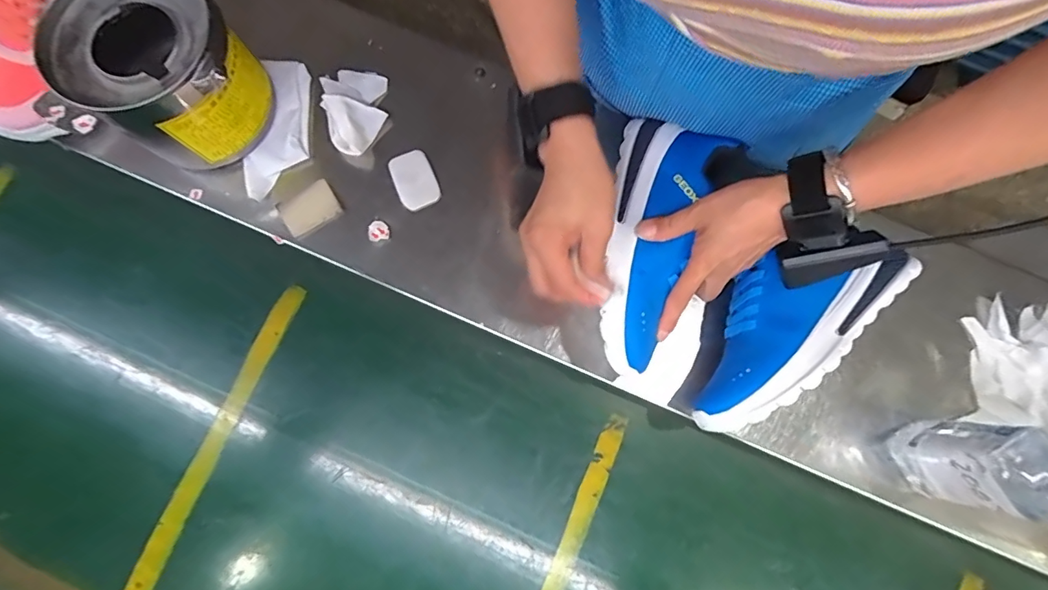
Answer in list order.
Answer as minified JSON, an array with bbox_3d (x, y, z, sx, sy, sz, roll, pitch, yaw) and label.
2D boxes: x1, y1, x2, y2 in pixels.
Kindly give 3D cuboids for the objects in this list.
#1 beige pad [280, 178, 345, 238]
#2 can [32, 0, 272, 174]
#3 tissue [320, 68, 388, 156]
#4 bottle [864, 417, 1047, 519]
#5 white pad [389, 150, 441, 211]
[{"bbox_3d":[-0.216,-0.087,0.477,0.055,0.008,0.041,-32,80,-6],"label":"beige pad"},{"bbox_3d":[-0.327,-0.201,0.445,0.143,0.116,0.132,0,78,0],"label":"can"},{"bbox_3d":[-0.175,-0.191,0.485,0.060,0.028,0.094,-4,78,-1],"label":"tissue"},{"bbox_3d":[0.364,0.132,0.367,0.066,0.183,0.068,0,77,-1],"label":"bottle"},{"bbox_3d":[-0.112,-0.118,0.489,0.041,0.013,0.060,-23,79,-5],"label":"white pad"}]

